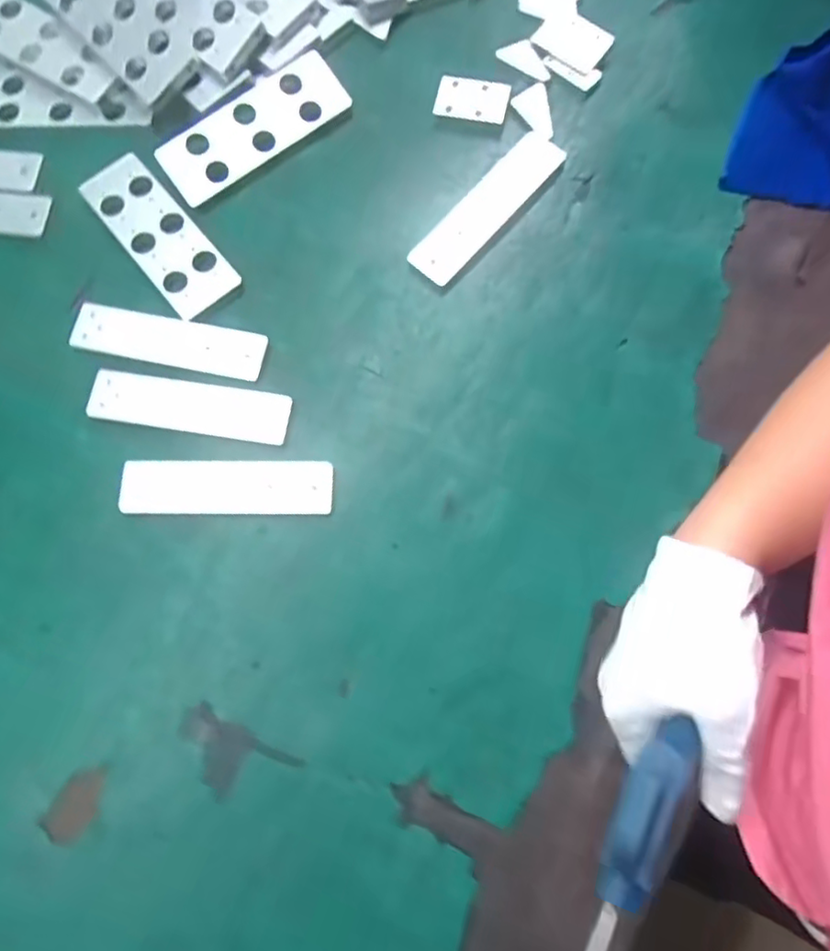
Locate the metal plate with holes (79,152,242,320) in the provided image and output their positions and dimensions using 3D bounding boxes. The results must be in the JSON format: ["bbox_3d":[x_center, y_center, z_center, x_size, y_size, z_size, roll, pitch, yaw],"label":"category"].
[{"bbox_3d":[-0.212,-0.200,0.524,0.055,0.005,0.161,-39,79,-8],"label":"metal plate with holes"}]

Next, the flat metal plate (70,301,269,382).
[{"bbox_3d":[-0.196,-0.108,0.501,0.153,0.004,0.039,11,77,4],"label":"flat metal plate"}]

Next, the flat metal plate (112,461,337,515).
[{"bbox_3d":[-0.141,0.008,0.473,0.155,0.005,0.041,0,77,1],"label":"flat metal plate"}]

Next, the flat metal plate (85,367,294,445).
[{"bbox_3d":[-0.174,-0.055,0.488,0.154,0.004,0.041,9,77,3],"label":"flat metal plate"}]

